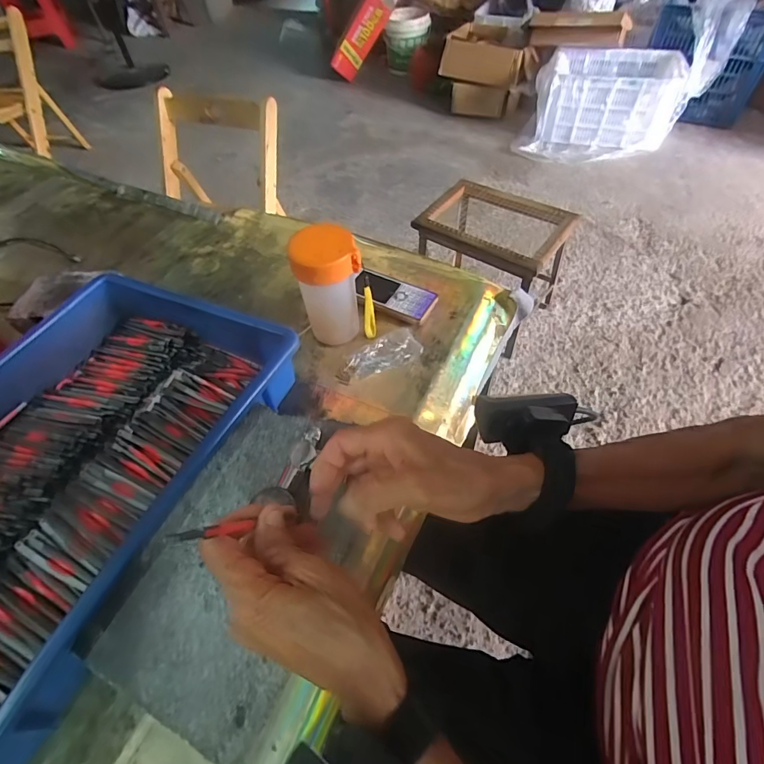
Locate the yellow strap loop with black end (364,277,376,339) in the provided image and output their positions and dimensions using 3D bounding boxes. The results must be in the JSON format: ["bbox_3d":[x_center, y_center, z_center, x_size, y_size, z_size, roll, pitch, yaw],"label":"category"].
[{"bbox_3d":[-0.014,-0.084,0.493,0.013,0.092,0.007,0,53,4],"label":"yellow strap loop with black end"}]

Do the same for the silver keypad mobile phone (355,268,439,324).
[{"bbox_3d":[0.013,-0.113,0.563,0.114,0.018,0.051,25,57,18],"label":"silver keypad mobile phone"}]

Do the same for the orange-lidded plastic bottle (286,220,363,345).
[{"bbox_3d":[-0.060,-0.100,0.483,0.066,0.139,0.062,-2,53,3],"label":"orange-lidded plastic bottle"}]

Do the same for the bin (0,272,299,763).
[{"bbox_3d":[-0.300,0.081,0.396,0.276,0.071,0.413,19,55,14],"label":"bin"}]

